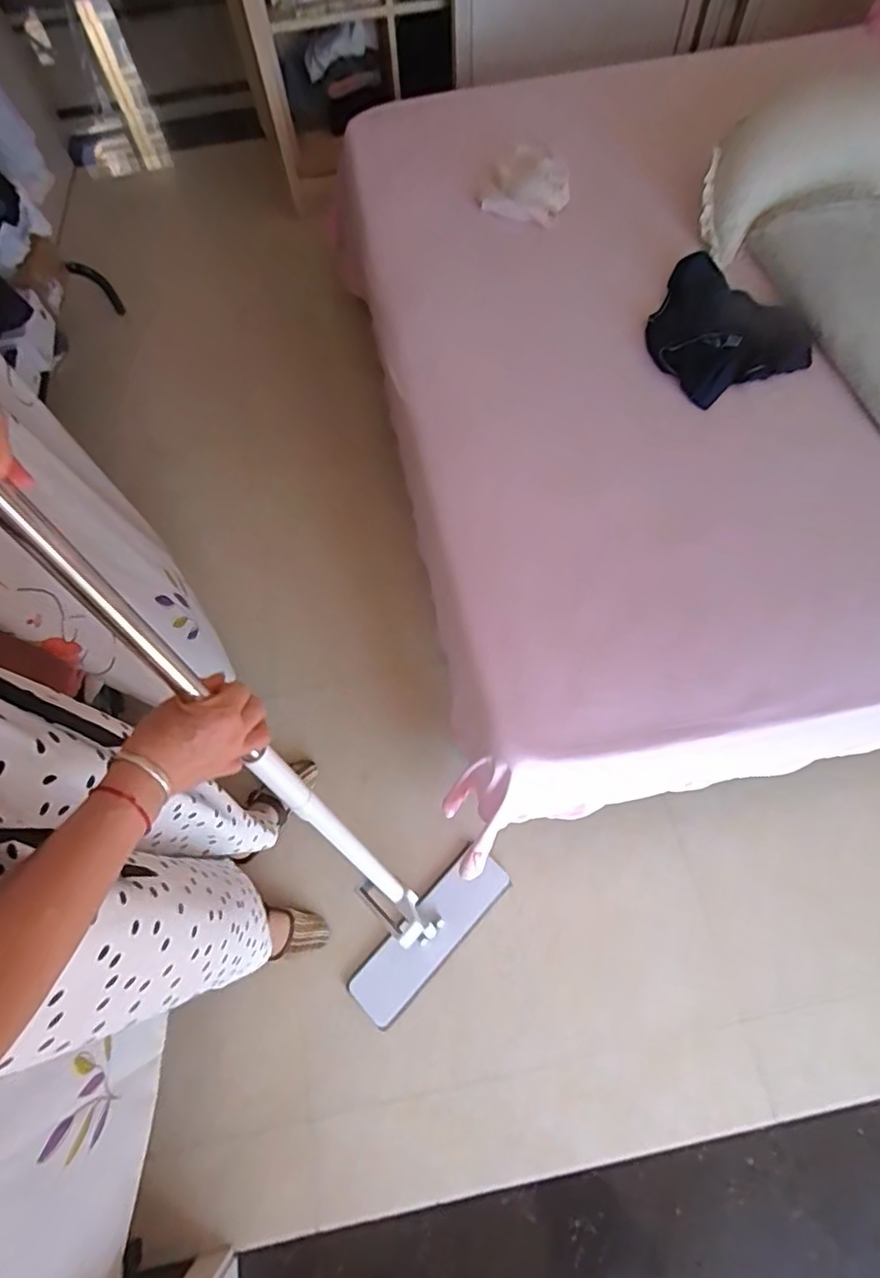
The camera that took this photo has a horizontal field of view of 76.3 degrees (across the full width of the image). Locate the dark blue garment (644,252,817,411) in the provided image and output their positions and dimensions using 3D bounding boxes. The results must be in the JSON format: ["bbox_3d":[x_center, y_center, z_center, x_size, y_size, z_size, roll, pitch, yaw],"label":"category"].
[{"bbox_3d":[0.524,-0.607,1.076,0.279,0.047,0.328,-22,67,-7],"label":"dark blue garment"}]

